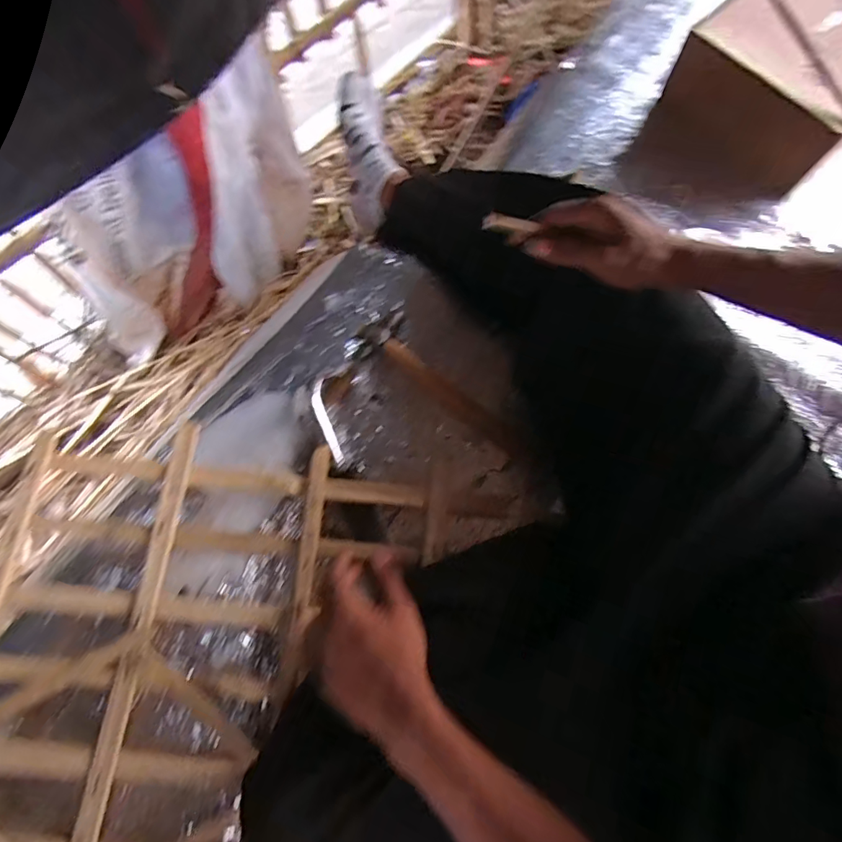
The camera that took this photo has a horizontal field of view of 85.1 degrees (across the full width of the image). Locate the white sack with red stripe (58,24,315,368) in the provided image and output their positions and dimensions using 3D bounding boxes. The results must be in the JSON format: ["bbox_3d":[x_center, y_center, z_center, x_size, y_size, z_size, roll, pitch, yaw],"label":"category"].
[{"bbox_3d":[-0.491,-0.431,0.990,0.597,0.420,0.179,-36,76,-11],"label":"white sack with red stripe"}]

